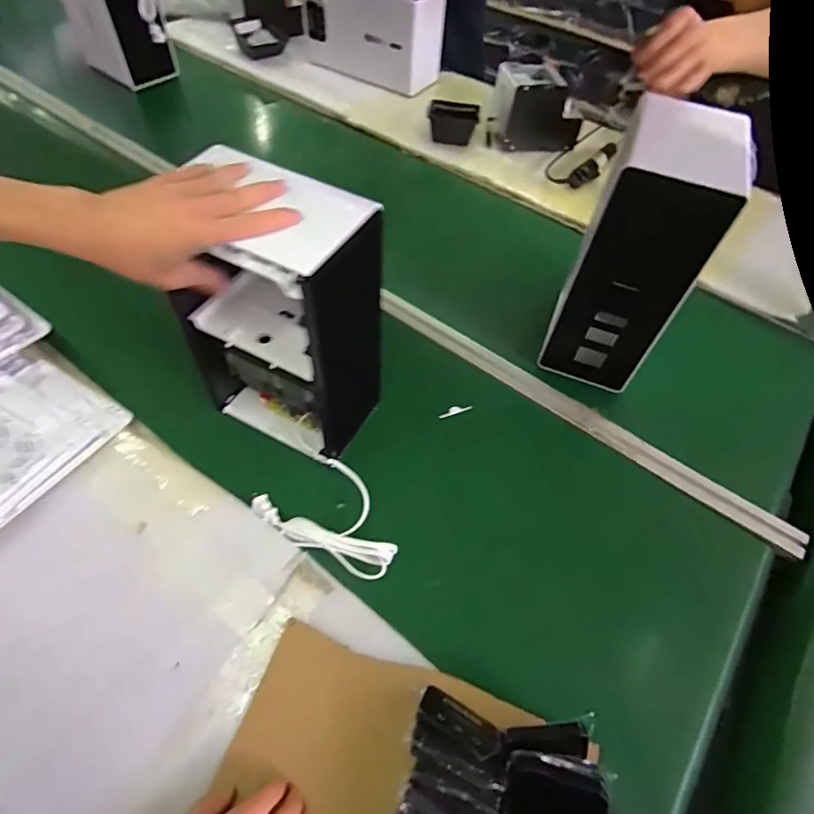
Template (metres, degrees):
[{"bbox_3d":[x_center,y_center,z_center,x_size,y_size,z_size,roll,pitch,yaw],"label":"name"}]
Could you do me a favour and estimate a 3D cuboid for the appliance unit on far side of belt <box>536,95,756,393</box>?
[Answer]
[{"bbox_3d":[0.316,-0.207,0.721,0.137,0.345,0.162,17,57,8],"label":"appliance unit on far side of belt"}]

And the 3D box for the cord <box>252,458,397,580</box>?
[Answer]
[{"bbox_3d":[-0.097,0.156,0.647,0.135,0.021,0.167,-29,62,-21],"label":"cord"}]

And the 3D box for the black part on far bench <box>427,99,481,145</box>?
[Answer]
[{"bbox_3d":[0.112,-0.678,1.201,0.120,0.053,0.096,7,56,1],"label":"black part on far bench"}]

